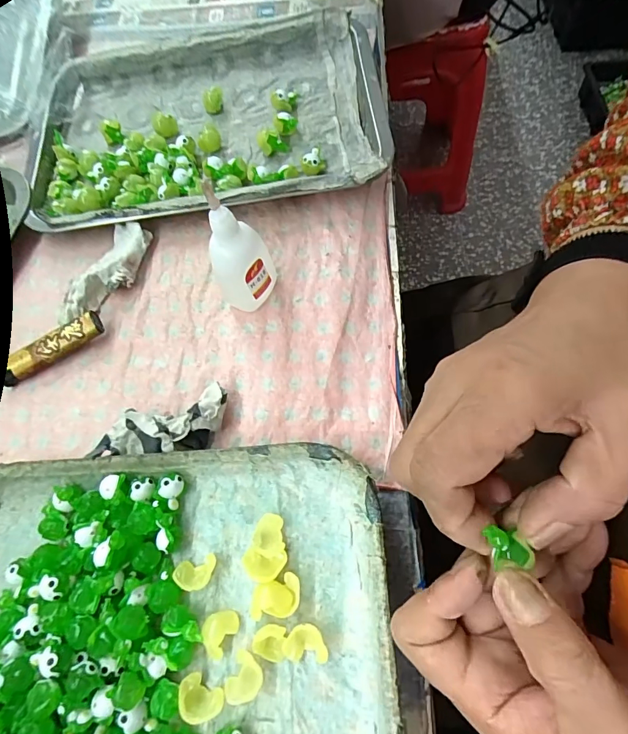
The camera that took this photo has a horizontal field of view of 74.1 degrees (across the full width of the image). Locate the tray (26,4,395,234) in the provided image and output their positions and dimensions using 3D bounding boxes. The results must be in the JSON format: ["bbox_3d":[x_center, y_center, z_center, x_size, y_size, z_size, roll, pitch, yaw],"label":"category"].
[{"bbox_3d":[-0.097,-0.224,0.368,0.306,0.030,0.210,-8,67,1],"label":"tray"}]

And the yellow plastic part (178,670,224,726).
[{"bbox_3d":[-0.059,0.171,0.214,0.023,0.011,0.017,30,73,15],"label":"yellow plastic part"}]

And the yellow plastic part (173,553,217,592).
[{"bbox_3d":[-0.067,0.118,0.237,0.025,0.010,0.016,-17,68,-3],"label":"yellow plastic part"}]

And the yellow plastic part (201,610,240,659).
[{"bbox_3d":[-0.050,0.145,0.225,0.018,0.010,0.021,-13,67,-1],"label":"yellow plastic part"}]

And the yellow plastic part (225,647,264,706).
[{"bbox_3d":[-0.036,0.162,0.217,0.017,0.009,0.023,23,71,13],"label":"yellow plastic part"}]

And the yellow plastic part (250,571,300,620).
[{"bbox_3d":[-0.021,0.126,0.228,0.028,0.012,0.019,-20,68,-4],"label":"yellow plastic part"}]

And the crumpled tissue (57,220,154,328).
[{"bbox_3d":[-0.160,-0.073,0.322,0.038,0.019,0.091,17,70,11],"label":"crumpled tissue"}]

